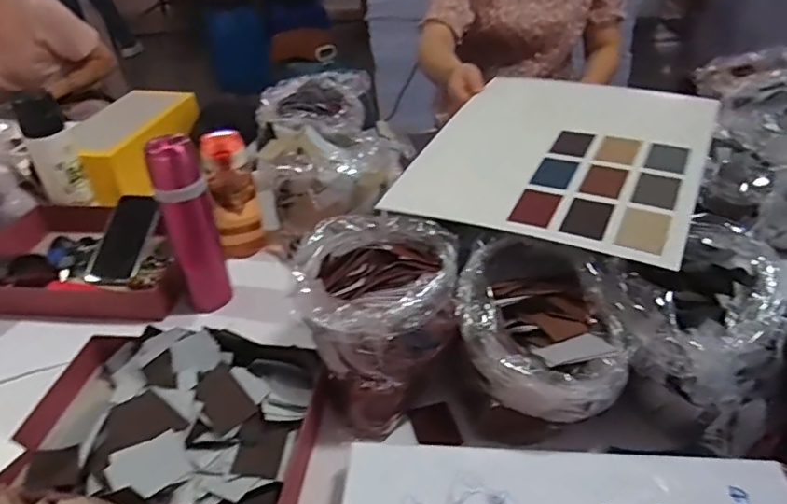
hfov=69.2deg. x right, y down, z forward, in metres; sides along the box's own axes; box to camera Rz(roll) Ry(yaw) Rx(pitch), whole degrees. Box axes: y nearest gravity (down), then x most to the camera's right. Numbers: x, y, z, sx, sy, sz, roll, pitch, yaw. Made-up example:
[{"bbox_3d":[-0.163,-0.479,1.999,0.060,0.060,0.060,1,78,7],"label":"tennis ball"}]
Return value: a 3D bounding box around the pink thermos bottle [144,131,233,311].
[{"bbox_3d":[-0.273,-0.035,0.770,0.063,0.237,0.056,-19,40,-21],"label":"pink thermos bottle"}]

